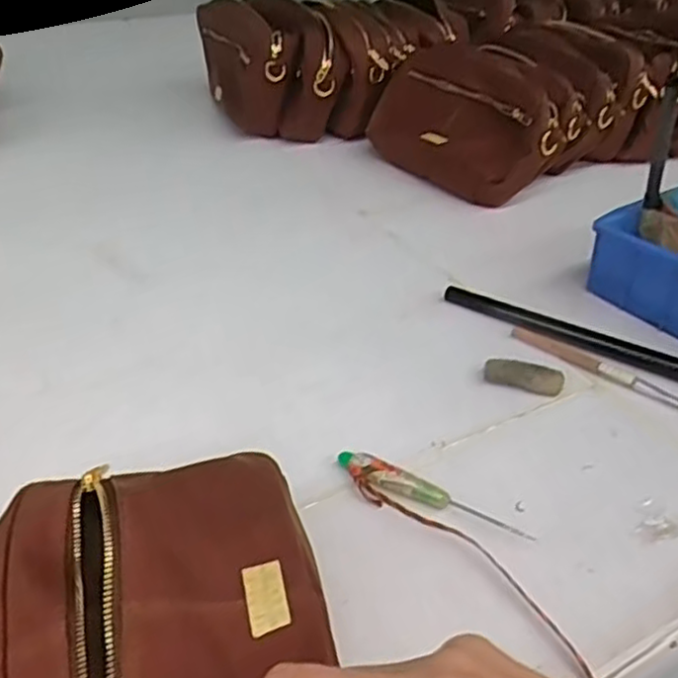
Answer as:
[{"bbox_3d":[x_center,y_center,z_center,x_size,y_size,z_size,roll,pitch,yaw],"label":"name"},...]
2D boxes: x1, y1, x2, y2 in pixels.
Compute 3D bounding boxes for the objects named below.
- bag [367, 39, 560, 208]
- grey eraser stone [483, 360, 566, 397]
[{"bbox_3d":[0.128,-0.228,0.762,0.090,0.110,0.206,-26,42,-33],"label":"bag"},{"bbox_3d":[0.125,0.025,0.488,0.052,0.011,0.020,9,35,13],"label":"grey eraser stone"}]

